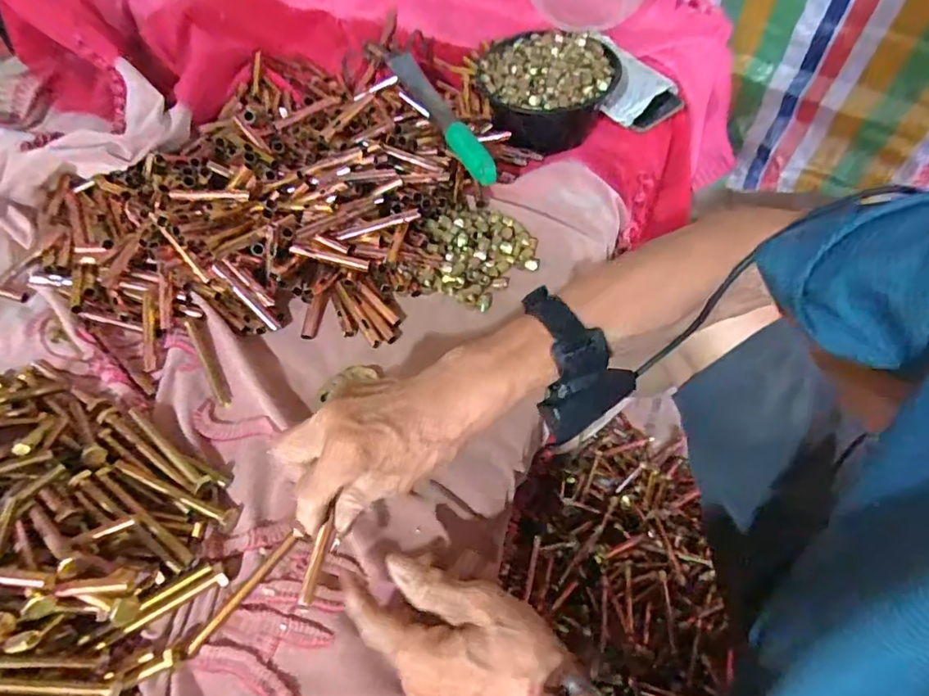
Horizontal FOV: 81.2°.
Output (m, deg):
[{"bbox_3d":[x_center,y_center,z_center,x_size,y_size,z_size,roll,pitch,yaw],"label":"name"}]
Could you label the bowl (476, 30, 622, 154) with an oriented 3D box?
[{"bbox_3d":[0.101,-0.313,0.662,0.146,0.075,0.150,-1,56,2],"label":"bowl"}]

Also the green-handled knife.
[{"bbox_3d":[-0.029,-0.273,0.619,0.024,0.033,0.243,-25,58,-14],"label":"green-handled knife"}]

